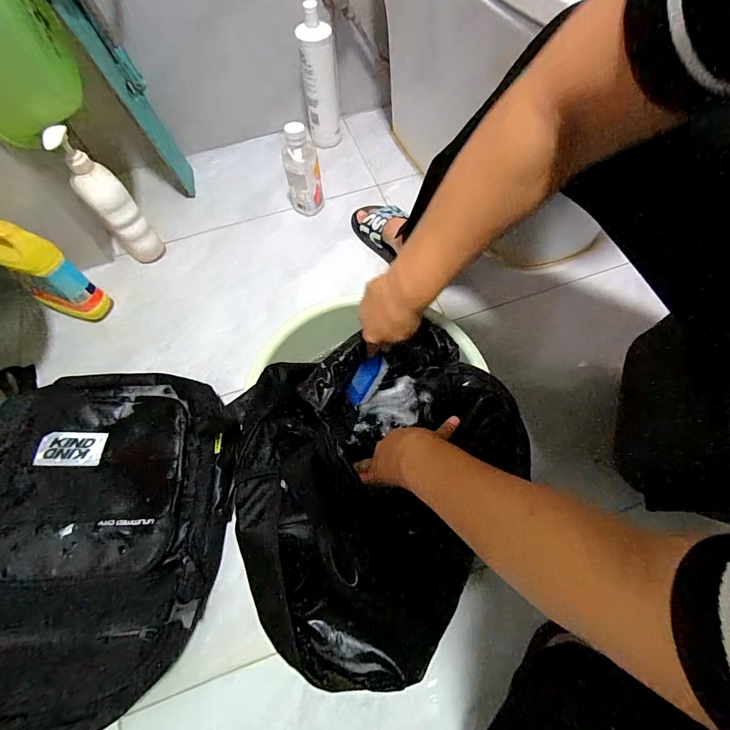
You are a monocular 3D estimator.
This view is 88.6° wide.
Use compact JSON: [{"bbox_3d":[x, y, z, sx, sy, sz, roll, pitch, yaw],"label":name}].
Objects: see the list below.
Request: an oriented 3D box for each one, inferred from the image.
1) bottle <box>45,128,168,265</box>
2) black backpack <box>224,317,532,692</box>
[{"bbox_3d":[-0.475,-0.304,0.704,0.075,0.267,0.073,-40,70,-15],"label":"bottle"},{"bbox_3d":[0.019,0.160,0.492,0.333,0.146,0.403,-15,65,-5],"label":"black backpack"}]

